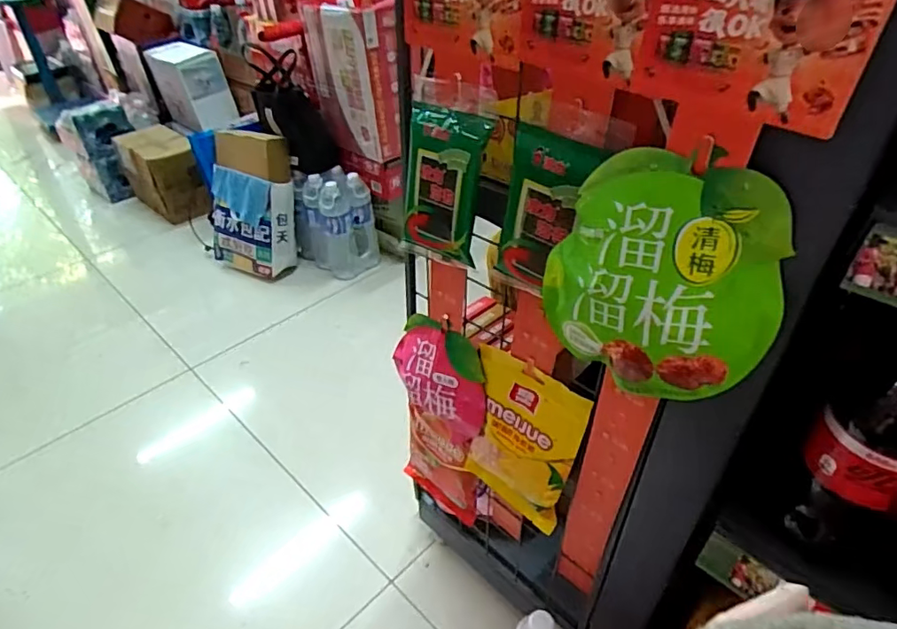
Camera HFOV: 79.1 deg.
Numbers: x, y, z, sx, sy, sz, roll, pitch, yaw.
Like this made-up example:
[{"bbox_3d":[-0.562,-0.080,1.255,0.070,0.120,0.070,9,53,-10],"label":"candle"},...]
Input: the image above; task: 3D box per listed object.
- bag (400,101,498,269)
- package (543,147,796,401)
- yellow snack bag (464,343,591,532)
[{"bbox_3d":[-0.005,-0.115,0.503,0.085,0.142,0.020,23,29,34],"label":"bag"},{"bbox_3d":[0.145,-0.023,0.381,0.154,0.165,0.032,22,26,24],"label":"package"},{"bbox_3d":[0.081,0.145,0.623,0.137,0.189,0.050,27,47,32],"label":"yellow snack bag"}]

